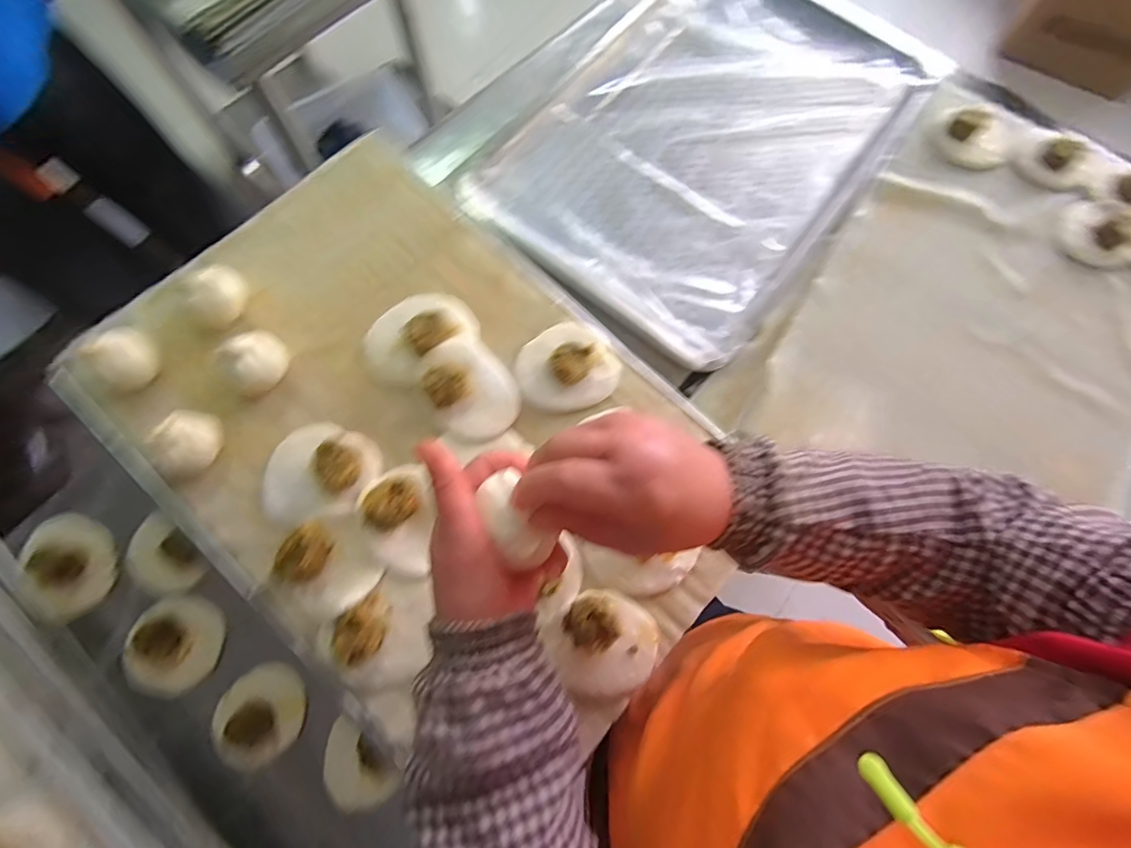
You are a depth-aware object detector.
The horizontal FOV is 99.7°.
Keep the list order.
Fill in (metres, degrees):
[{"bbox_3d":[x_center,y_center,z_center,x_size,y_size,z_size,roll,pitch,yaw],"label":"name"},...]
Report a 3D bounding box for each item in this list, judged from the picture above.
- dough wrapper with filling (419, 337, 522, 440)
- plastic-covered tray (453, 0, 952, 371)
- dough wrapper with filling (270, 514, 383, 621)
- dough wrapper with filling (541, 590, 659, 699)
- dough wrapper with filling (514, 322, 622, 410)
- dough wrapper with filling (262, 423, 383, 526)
[{"bbox_3d":[-0.091,-0.038,0.452,0.076,0.031,0.100,-34,78,-11],"label":"dough wrapper with filling"},{"bbox_3d":[0.191,-0.388,0.632,0.401,0.034,0.598,37,76,8],"label":"plastic-covered tray"},{"bbox_3d":[-0.203,0.119,0.400,0.078,0.033,0.078,1,75,-2],"label":"dough wrapper with filling"},{"bbox_3d":[0.034,0.183,0.397,0.085,0.034,0.083,1,75,-2],"label":"dough wrapper with filling"},{"bbox_3d":[0.003,-0.058,0.463,0.095,0.026,0.087,1,75,-2],"label":"dough wrapper with filling"},{"bbox_3d":[-0.226,0.043,0.427,0.098,0.028,0.093,1,75,-2],"label":"dough wrapper with filling"}]

